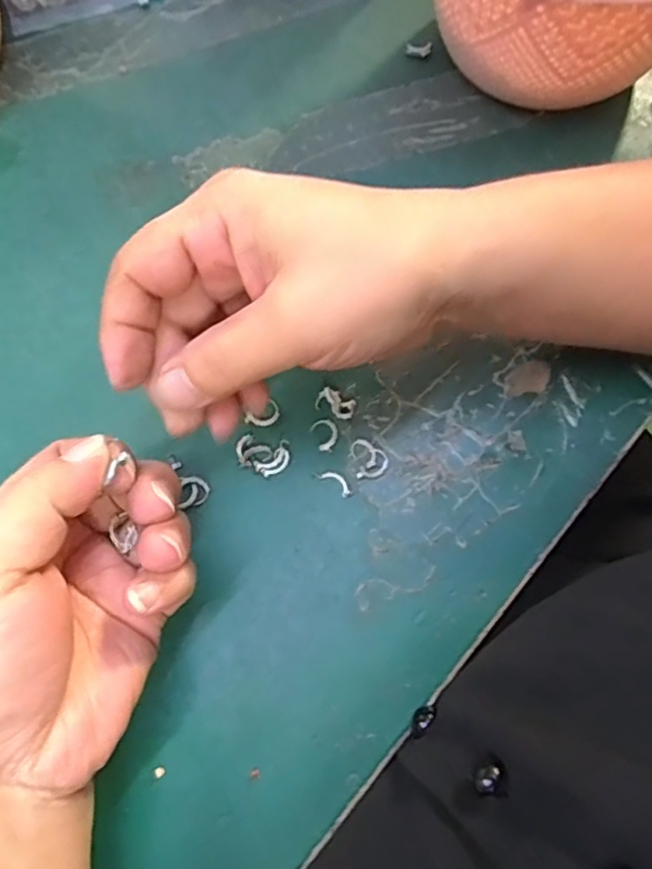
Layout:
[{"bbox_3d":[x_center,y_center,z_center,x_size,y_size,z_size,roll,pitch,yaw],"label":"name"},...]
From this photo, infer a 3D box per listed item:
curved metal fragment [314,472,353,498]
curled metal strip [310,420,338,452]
[{"bbox_3d":[0.004,0.019,0.249,0.017,0.004,0.006,36,77,11],"label":"curved metal fragment"},{"bbox_3d":[0.000,0.000,0.256,0.010,0.004,0.014,-23,74,-6],"label":"curled metal strip"}]

